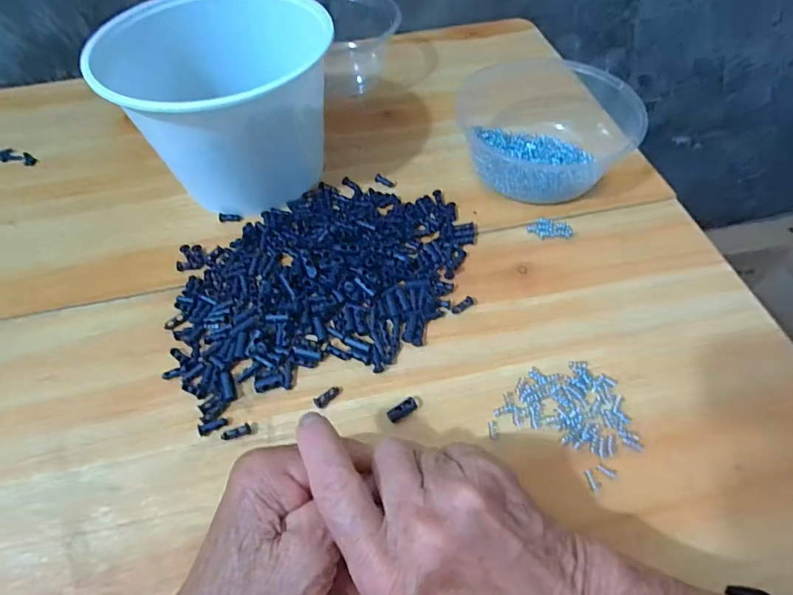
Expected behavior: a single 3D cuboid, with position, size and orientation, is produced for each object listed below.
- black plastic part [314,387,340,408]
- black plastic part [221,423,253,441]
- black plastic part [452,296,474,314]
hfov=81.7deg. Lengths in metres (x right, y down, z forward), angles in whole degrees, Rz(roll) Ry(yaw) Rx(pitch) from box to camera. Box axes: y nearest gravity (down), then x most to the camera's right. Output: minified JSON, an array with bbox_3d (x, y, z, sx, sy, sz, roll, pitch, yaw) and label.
[{"bbox_3d":[-0.043,0.061,0.283,0.016,0.005,0.007,-39,63,-22],"label":"black plastic part"},{"bbox_3d":[-0.095,0.080,0.273,0.017,0.004,0.006,-17,57,-10],"label":"black plastic part"},{"bbox_3d":[0.046,0.006,0.318,0.017,0.004,0.007,-34,61,-20],"label":"black plastic part"}]

